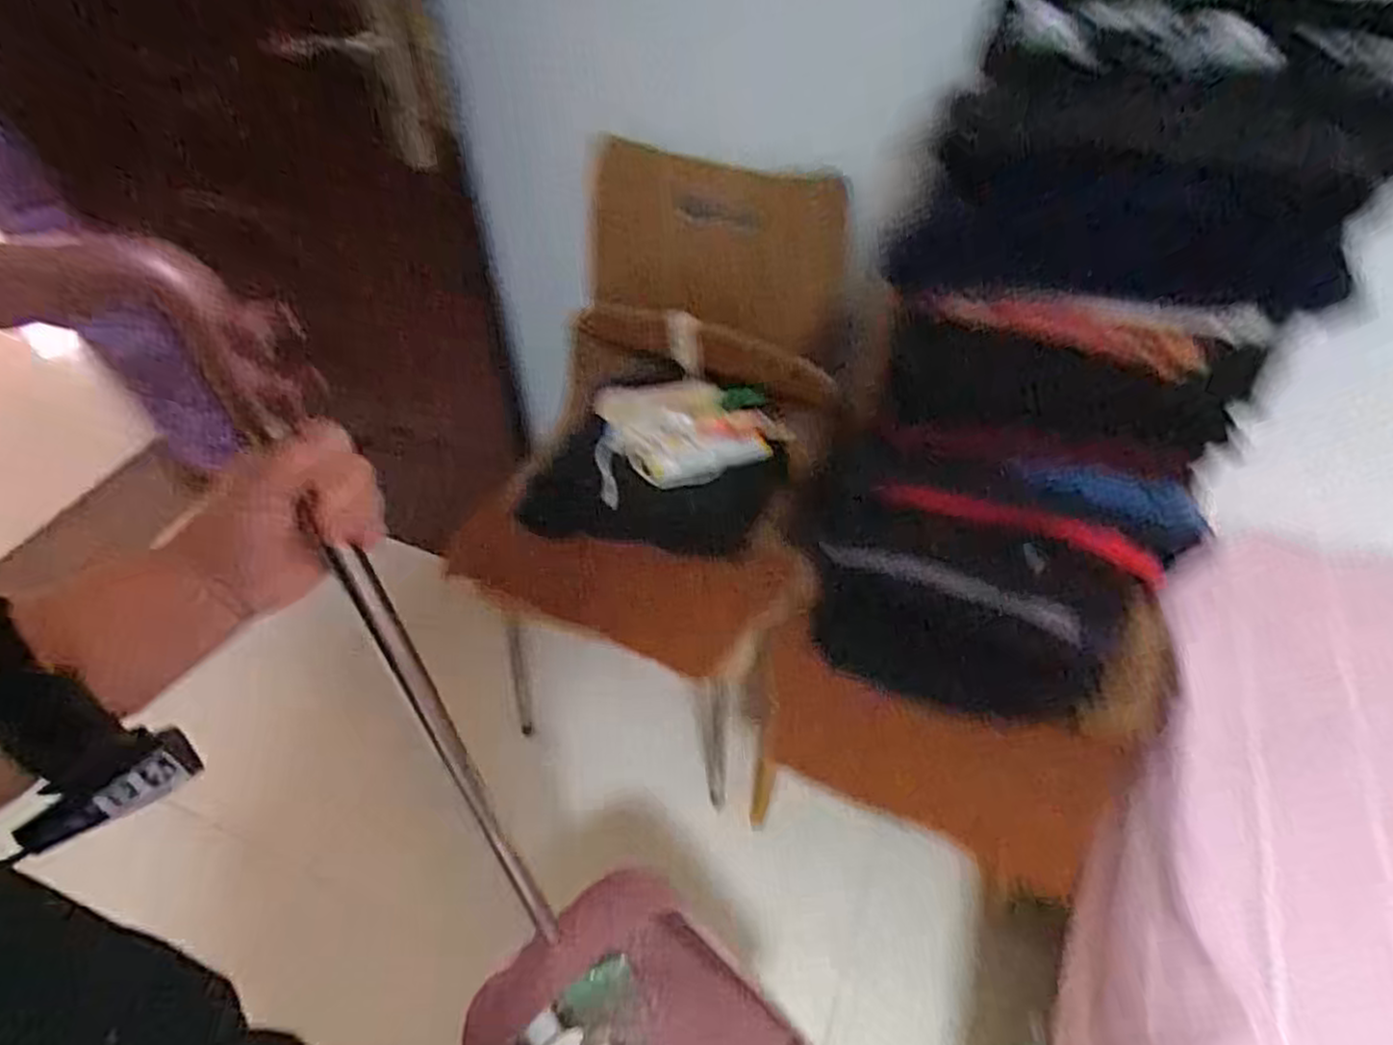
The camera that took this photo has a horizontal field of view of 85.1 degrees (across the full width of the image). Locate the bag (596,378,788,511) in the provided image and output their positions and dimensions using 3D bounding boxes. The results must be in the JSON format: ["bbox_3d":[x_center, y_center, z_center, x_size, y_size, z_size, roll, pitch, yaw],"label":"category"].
[{"bbox_3d":[-0.019,-0.126,0.970,0.242,0.057,0.174,-13,49,-14],"label":"bag"}]

